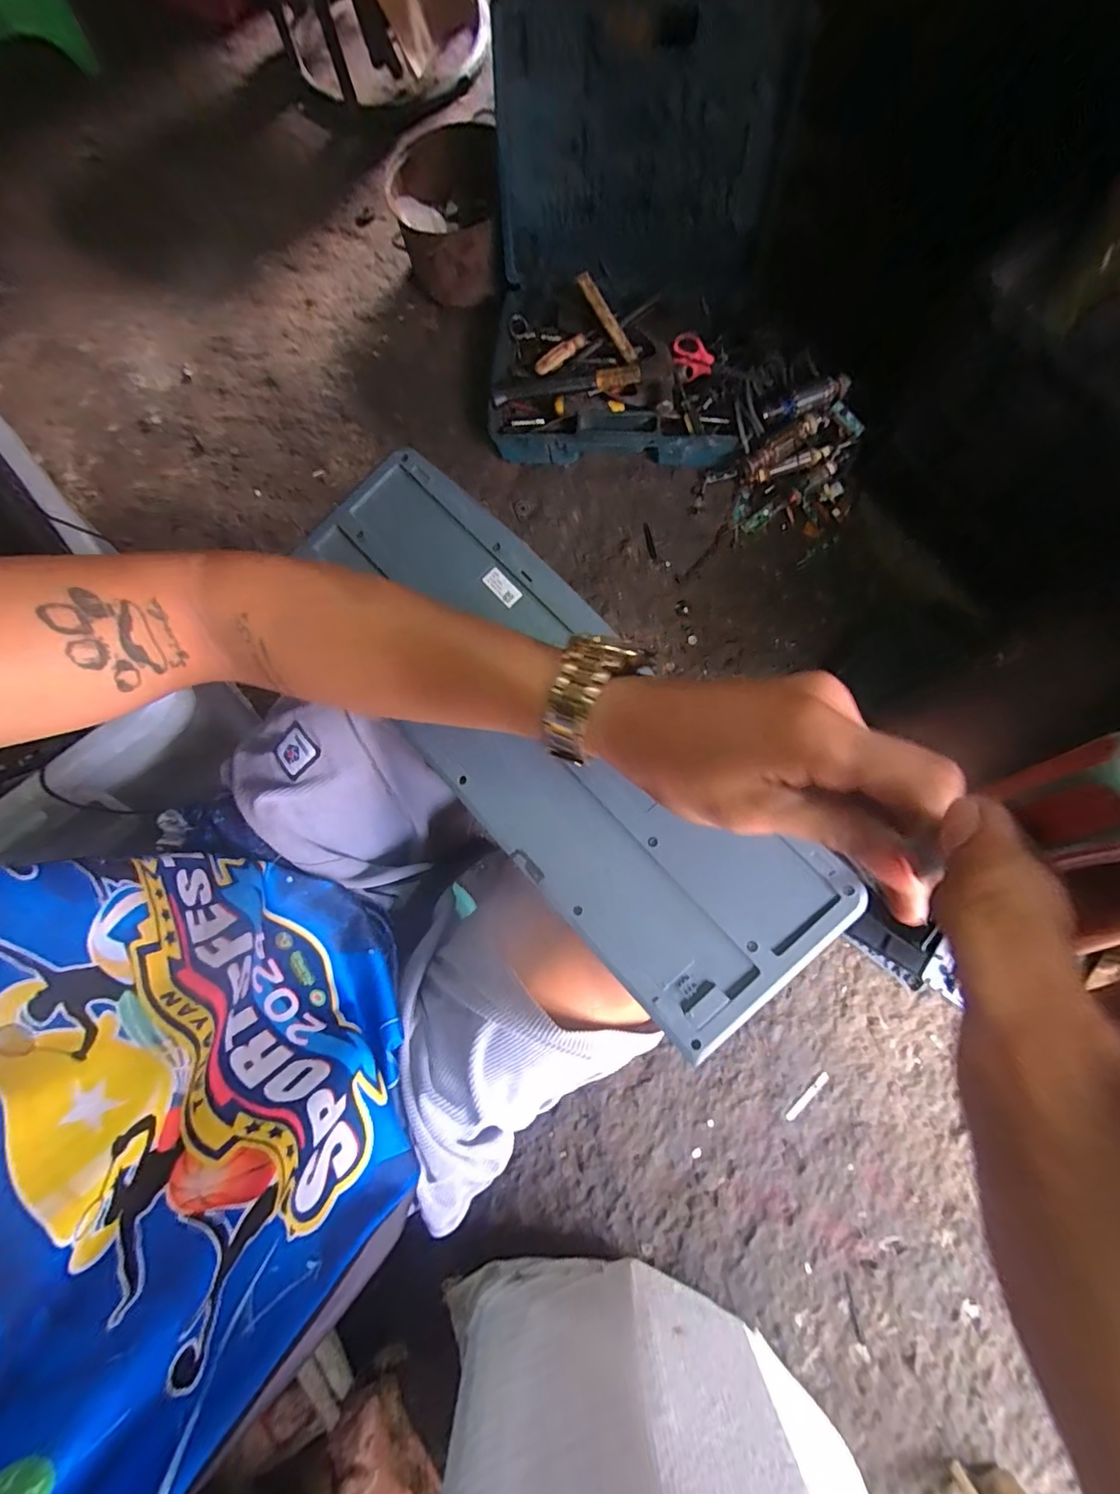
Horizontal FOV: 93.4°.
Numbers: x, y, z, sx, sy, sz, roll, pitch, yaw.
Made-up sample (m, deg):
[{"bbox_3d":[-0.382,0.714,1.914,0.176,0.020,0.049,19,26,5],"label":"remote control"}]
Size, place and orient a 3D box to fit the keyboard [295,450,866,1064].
[{"bbox_3d":[-0.006,-0.023,0.348,0.157,0.031,0.431,-33,79,-6],"label":"keyboard"}]

